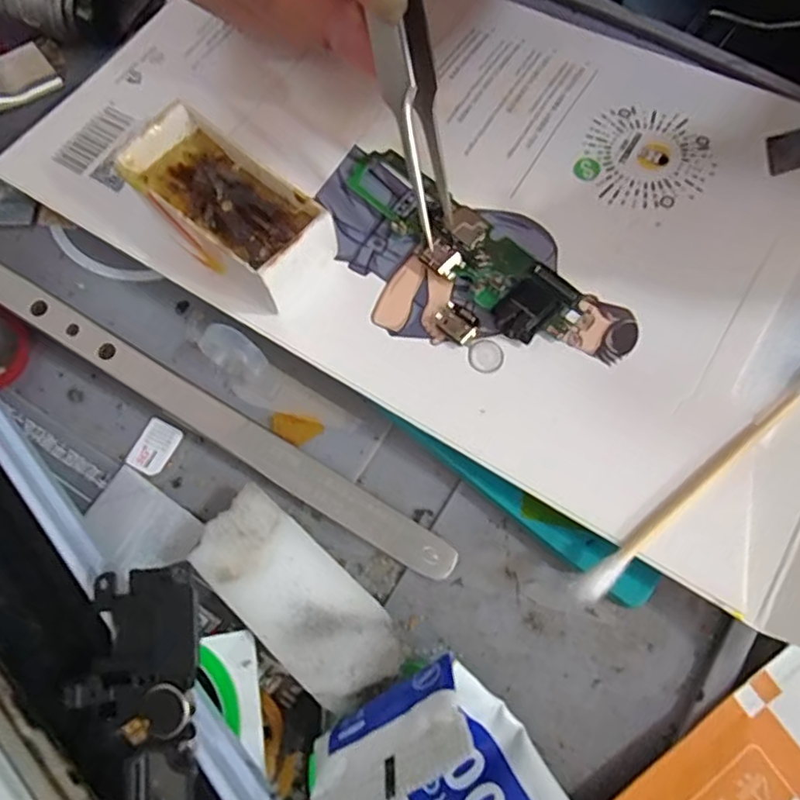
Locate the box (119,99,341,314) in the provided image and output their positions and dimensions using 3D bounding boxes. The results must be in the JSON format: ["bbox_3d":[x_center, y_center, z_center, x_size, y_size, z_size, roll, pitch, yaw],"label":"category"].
[{"bbox_3d":[-0.036,-0.041,0.132,0.050,0.018,0.023,39,78,14],"label":"box"}]

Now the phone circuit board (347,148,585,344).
[{"bbox_3d":[0.013,-0.037,0.137,0.064,0.004,0.019,42,79,15],"label":"phone circuit board"}]

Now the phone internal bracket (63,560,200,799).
[{"bbox_3d":[-0.041,0.049,0.093,0.019,0.004,0.044,-4,79,7],"label":"phone internal bracket"}]

